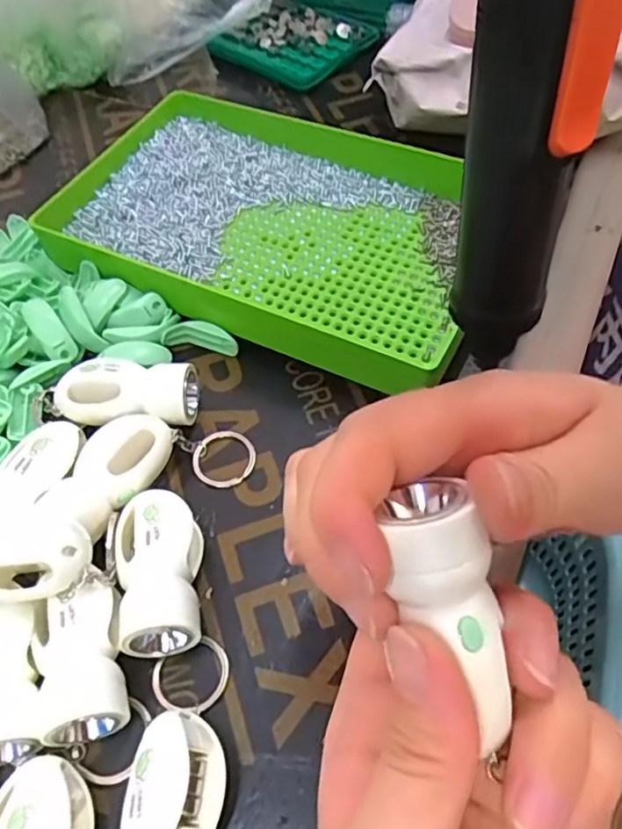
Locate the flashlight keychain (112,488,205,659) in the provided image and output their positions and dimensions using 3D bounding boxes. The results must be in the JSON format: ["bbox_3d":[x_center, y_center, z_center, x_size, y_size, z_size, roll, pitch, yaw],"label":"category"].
[{"bbox_3d":[-0.060,0.066,0.253,0.033,0.032,0.068,-12,56,-4],"label":"flashlight keychain"}]

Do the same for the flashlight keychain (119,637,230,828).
[{"bbox_3d":[-0.044,0.124,0.214,0.028,0.029,0.089,3,56,7],"label":"flashlight keychain"}]

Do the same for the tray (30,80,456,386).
[{"bbox_3d":[-0.025,-0.112,0.357,0.241,0.034,0.151,22,60,18],"label":"tray"}]

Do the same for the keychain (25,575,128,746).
[{"bbox_3d":[-0.086,0.095,0.234,0.034,0.028,0.054,-10,56,-2],"label":"keychain"}]

